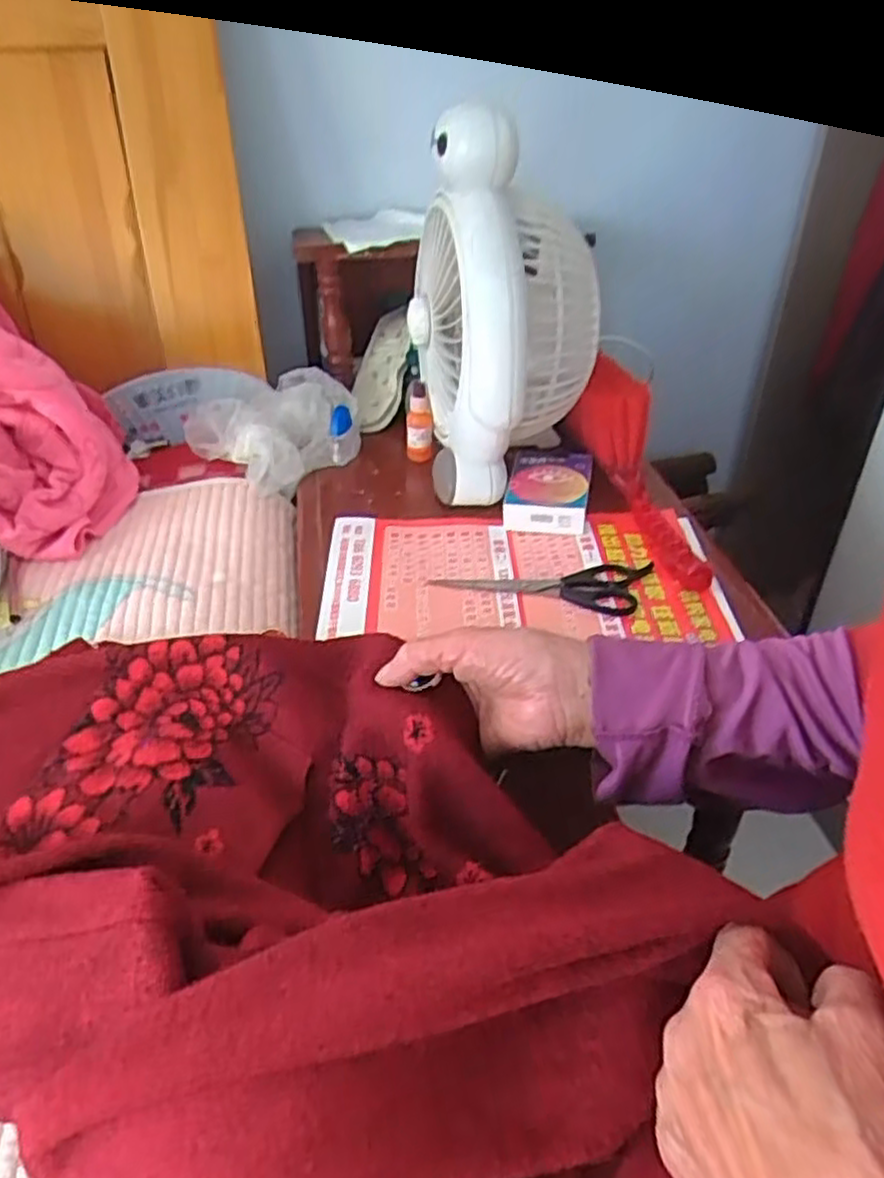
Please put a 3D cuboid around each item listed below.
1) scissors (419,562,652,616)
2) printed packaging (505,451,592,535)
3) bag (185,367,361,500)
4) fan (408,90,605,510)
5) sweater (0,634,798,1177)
[{"bbox_3d":[0.074,-0.007,0.581,0.158,0.006,0.058,6,37,10],"label":"scissors"},{"bbox_3d":[0.094,-0.089,0.671,0.065,0.029,0.109,7,38,10],"label":"printed packaging"},{"bbox_3d":[-0.153,-0.159,0.751,0.143,0.062,0.133,-30,45,-32],"label":"bag"},{"bbox_3d":[0.050,-0.220,0.635,0.144,0.278,0.159,0,37,2],"label":"fan"},{"bbox_3d":[-0.106,0.134,0.359,0.503,0.125,0.290,17,41,23],"label":"sweater"}]

